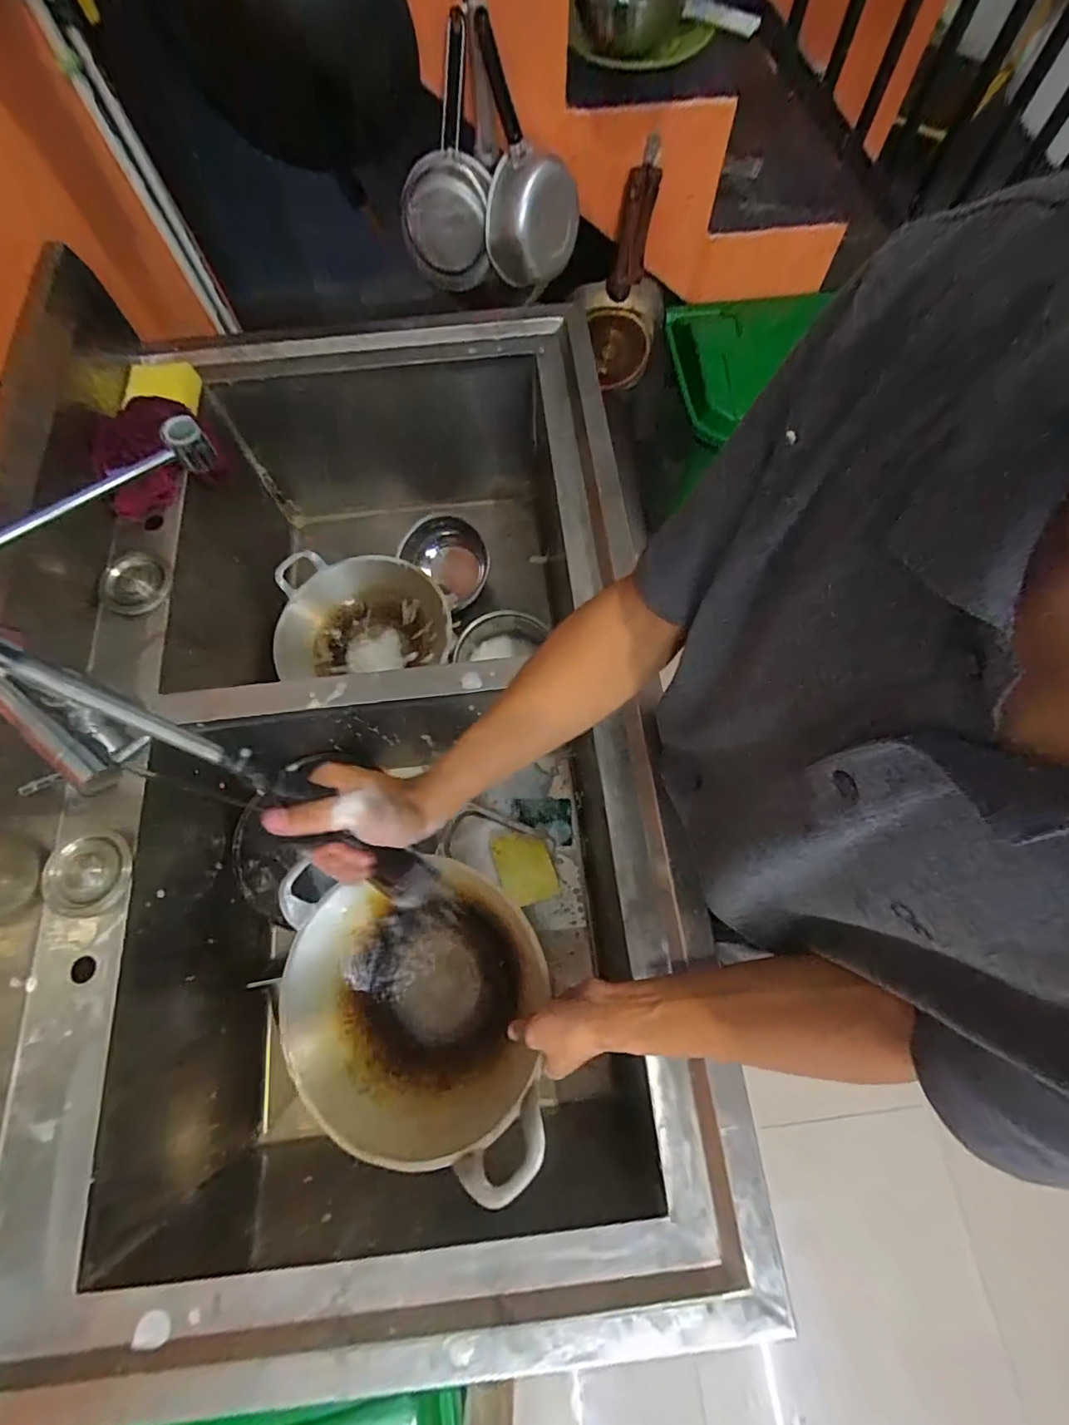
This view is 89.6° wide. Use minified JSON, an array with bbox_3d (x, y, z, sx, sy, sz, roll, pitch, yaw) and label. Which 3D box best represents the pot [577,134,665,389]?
[{"bbox_3d":[0.192,-0.908,1.140,0.173,0.377,0.124,8,70,3],"label":"pot"}]

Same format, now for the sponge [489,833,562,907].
[{"bbox_3d":[-0.015,0.237,0.829,0.083,0.029,0.106,-19,71,-6],"label":"sponge"}]

